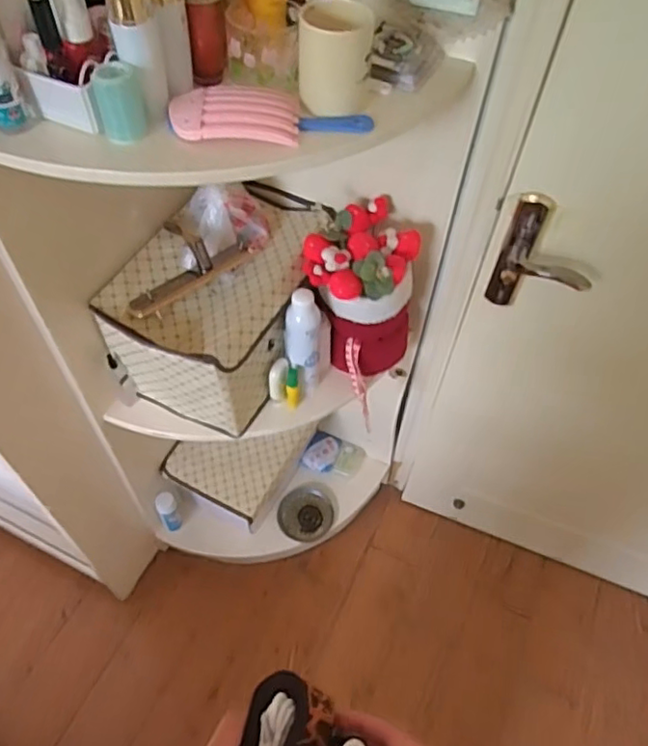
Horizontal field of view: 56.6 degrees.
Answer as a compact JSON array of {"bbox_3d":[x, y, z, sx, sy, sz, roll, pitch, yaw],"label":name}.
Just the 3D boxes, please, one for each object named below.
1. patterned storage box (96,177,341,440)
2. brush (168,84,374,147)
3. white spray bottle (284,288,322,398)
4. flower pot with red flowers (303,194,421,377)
[{"bbox_3d":[-0.171,-0.119,1.075,0.253,0.237,0.400,26,57,15],"label":"patterned storage box"},{"bbox_3d":[-0.059,-0.285,0.666,0.218,0.028,0.068,3,54,-1],"label":"brush"},{"bbox_3d":[-0.034,-0.049,1.035,0.057,0.234,0.052,2,54,-2],"label":"white spray bottle"},{"bbox_3d":[0.058,-0.143,1.053,0.180,0.248,0.178,2,54,-2],"label":"flower pot with red flowers"}]

